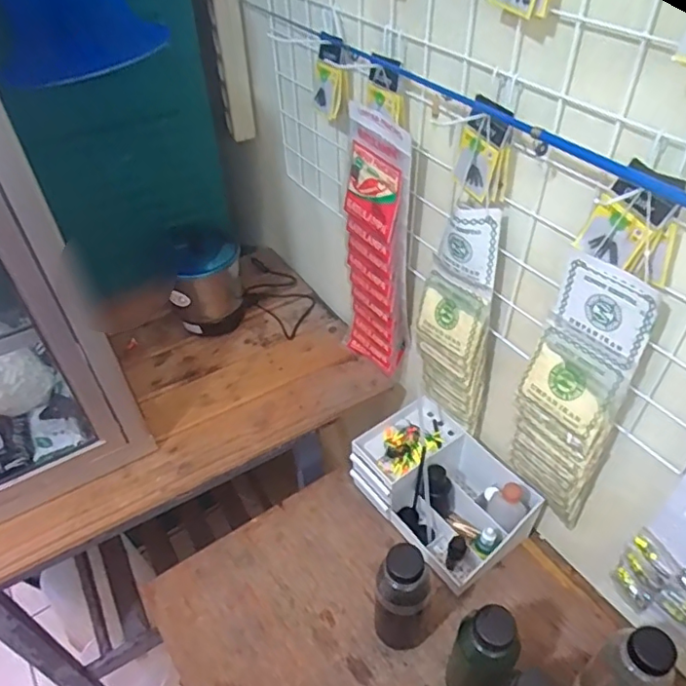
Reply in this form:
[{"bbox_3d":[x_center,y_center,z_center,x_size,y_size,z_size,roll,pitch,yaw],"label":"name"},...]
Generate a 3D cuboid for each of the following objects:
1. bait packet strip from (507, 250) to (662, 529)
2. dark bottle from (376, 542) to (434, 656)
[{"bbox_3d":[0.237,0.072,0.612,0.101,0.345,0.043,31,53,29],"label":"bait packet strip"},{"bbox_3d":[0.062,0.304,0.673,0.067,0.188,0.056,2,44,4],"label":"dark bottle"}]

